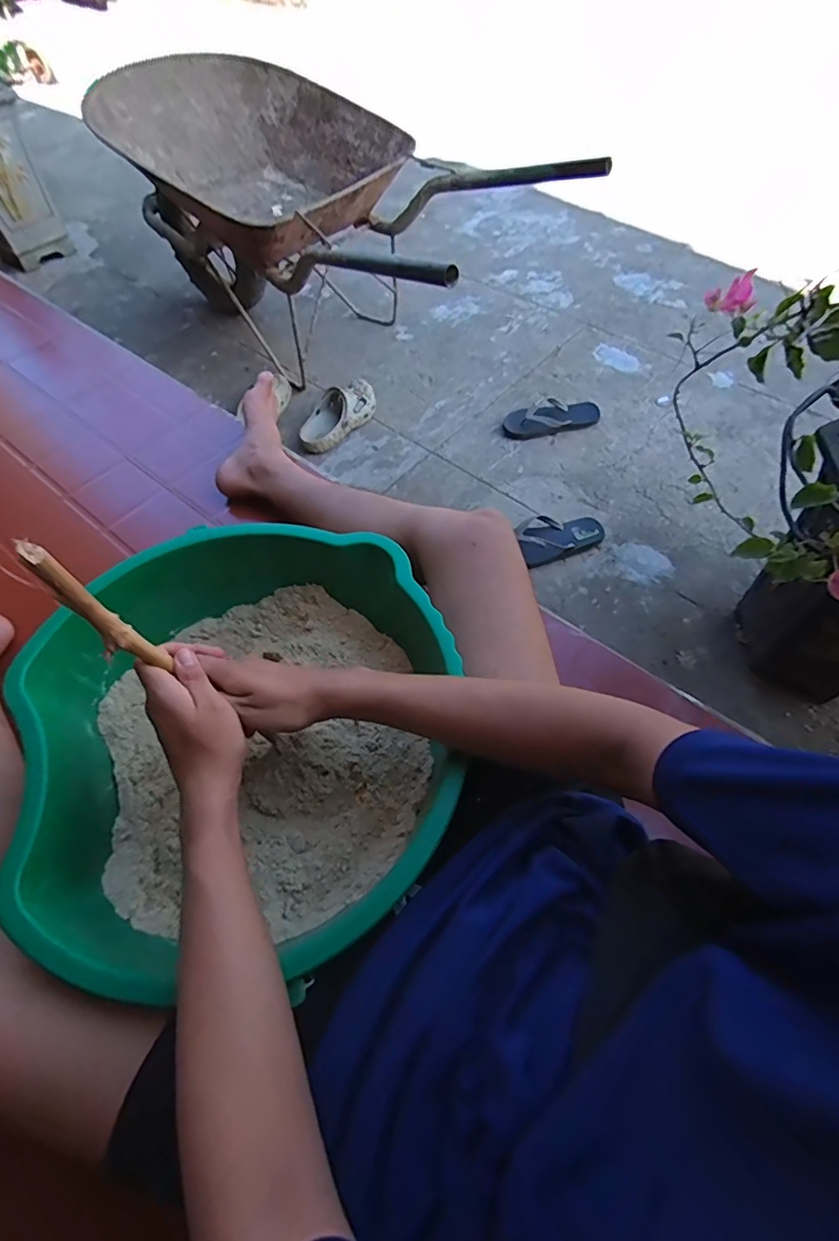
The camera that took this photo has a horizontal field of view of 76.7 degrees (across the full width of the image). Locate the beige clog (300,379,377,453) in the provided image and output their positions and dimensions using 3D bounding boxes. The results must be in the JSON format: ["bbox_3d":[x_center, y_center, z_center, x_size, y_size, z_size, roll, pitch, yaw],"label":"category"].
[{"bbox_3d":[-0.216,-0.553,1.423,0.115,0.076,0.266,37,67,23],"label":"beige clog"}]

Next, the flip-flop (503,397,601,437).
[{"bbox_3d":[0.347,-0.538,1.396,0.266,0.042,0.112,-12,58,-4],"label":"flip-flop"}]

